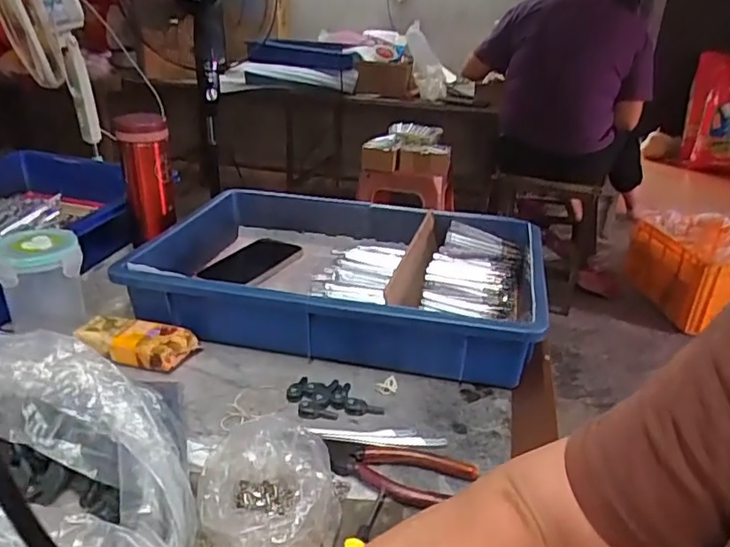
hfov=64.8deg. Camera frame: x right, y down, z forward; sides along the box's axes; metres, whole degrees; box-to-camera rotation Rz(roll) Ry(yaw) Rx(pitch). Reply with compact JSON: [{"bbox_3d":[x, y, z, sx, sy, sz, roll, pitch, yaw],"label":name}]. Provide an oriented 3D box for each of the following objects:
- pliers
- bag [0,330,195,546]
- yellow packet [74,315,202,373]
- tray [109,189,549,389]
[{"bbox_3d":[0.023,0.149,0.441,0.125,0.007,0.052,13,28,20],"label":"pliers"},{"bbox_3d":[-0.210,0.123,0.364,0.178,0.101,0.169,-7,27,-20],"label":"bag"},{"bbox_3d":[-0.227,0.069,0.576,0.106,0.031,0.051,7,26,9],"label":"yellow packet"},{"bbox_3d":[-0.027,-0.002,0.677,0.428,0.095,0.284,8,26,12],"label":"tray"}]

